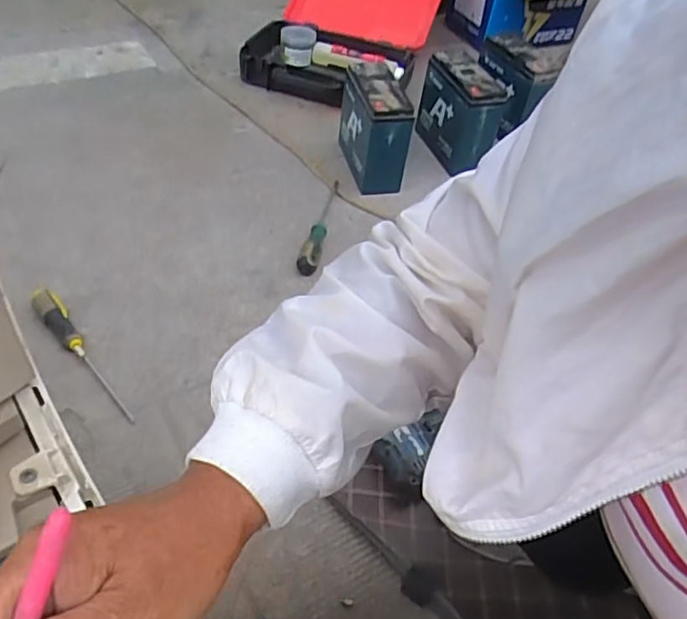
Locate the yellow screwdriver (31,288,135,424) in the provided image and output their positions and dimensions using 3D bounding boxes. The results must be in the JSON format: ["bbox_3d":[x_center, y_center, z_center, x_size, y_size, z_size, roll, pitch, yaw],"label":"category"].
[{"bbox_3d":[-0.335,0.050,0.786,0.029,0.033,0.237,-31,58,-32],"label":"yellow screwdriver"}]

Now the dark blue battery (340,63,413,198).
[{"bbox_3d":[0.058,-0.346,1.164,0.095,0.167,0.182,-4,47,-12],"label":"dark blue battery"}]

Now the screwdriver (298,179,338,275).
[{"bbox_3d":[-0.040,-0.151,1.028,0.033,0.038,0.260,9,46,0],"label":"screwdriver"}]

